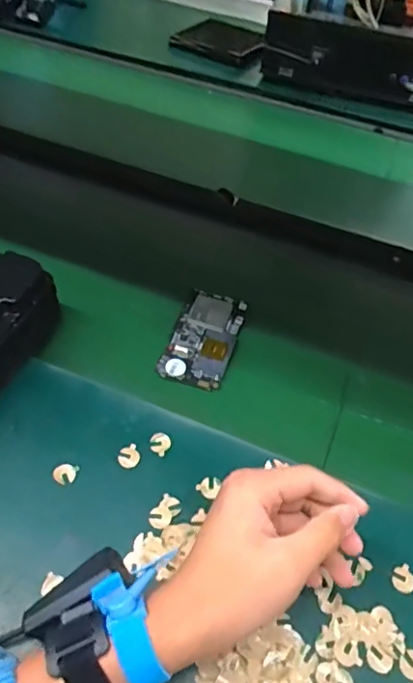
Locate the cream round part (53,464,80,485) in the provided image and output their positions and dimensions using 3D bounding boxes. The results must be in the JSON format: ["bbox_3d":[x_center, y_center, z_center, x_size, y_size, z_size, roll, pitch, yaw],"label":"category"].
[{"bbox_3d":[-0.115,0.107,0.439,0.016,0.007,0.019,19,50,11],"label":"cream round part"}]

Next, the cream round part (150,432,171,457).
[{"bbox_3d":[-0.040,0.088,0.462,0.017,0.005,0.018,2,49,-3],"label":"cream round part"}]

